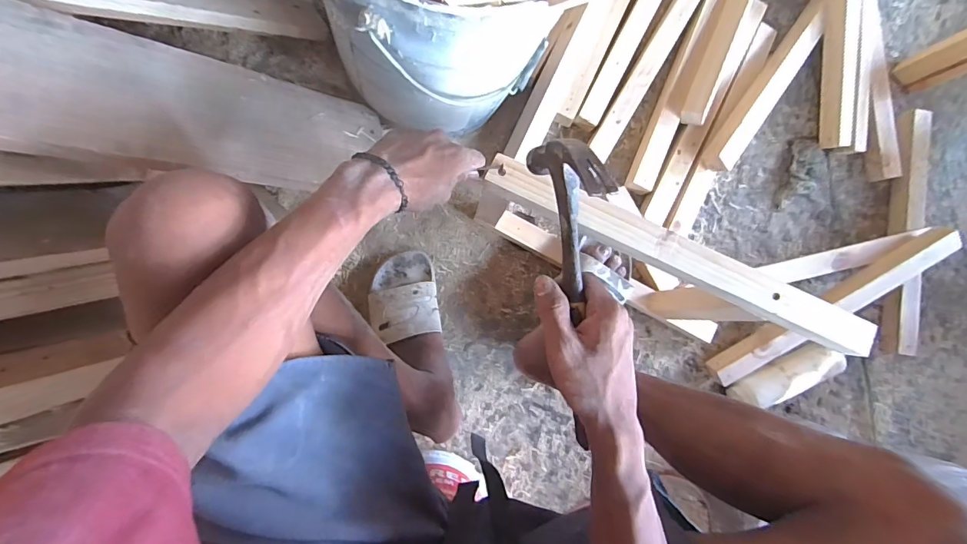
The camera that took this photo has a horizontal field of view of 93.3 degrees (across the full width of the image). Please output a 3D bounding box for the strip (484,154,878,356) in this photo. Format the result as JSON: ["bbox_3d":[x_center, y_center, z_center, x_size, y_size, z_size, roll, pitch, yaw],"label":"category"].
[{"bbox_3d":[0.202,-0.019,0.483,0.423,0.021,0.041,26,86,3],"label":"strip"}]

